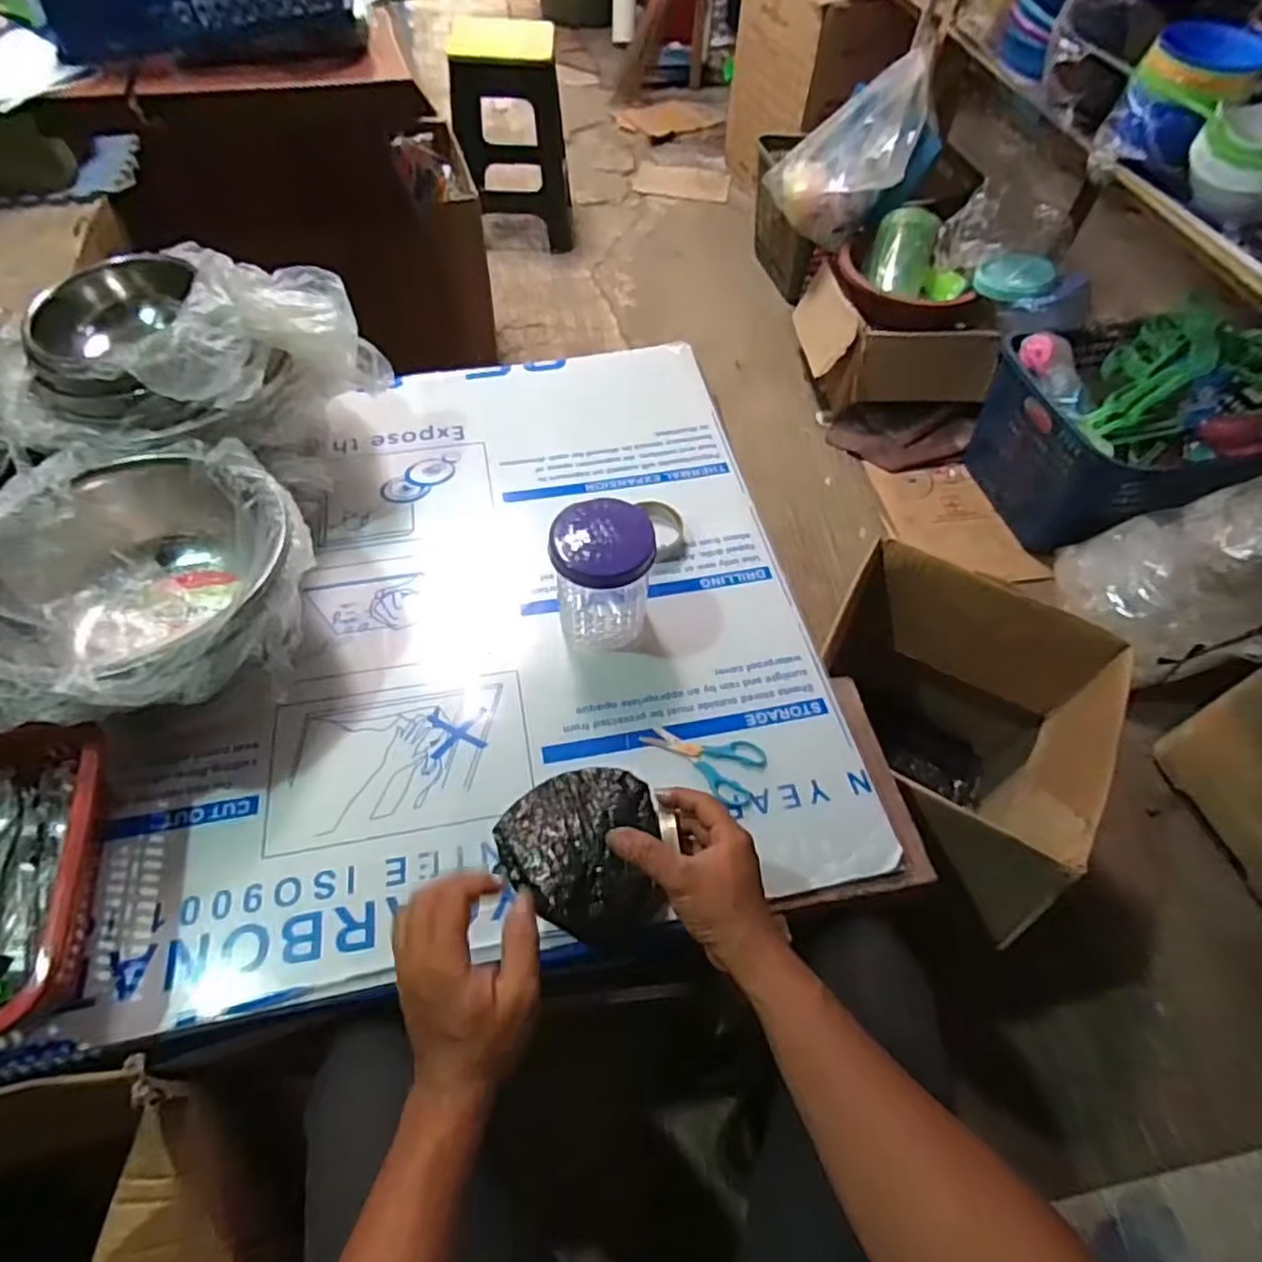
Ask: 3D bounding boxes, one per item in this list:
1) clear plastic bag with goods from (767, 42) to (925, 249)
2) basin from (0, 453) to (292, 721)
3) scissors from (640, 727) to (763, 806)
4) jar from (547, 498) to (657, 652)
[{"bbox_3d":[0.451,-1.022,1.469,0.275,0.332,0.208,14,57,5],"label":"clear plastic bag with goods"},{"bbox_3d":[-0.457,-0.034,0.651,0.257,0.128,0.280,2,57,-3],"label":"basin"},{"bbox_3d":[0.071,0.128,0.686,0.118,0.009,0.066,22,58,10],"label":"scissors"},{"bbox_3d":[-0.030,-0.050,0.725,0.098,0.152,0.096,2,57,-3],"label":"jar"}]

